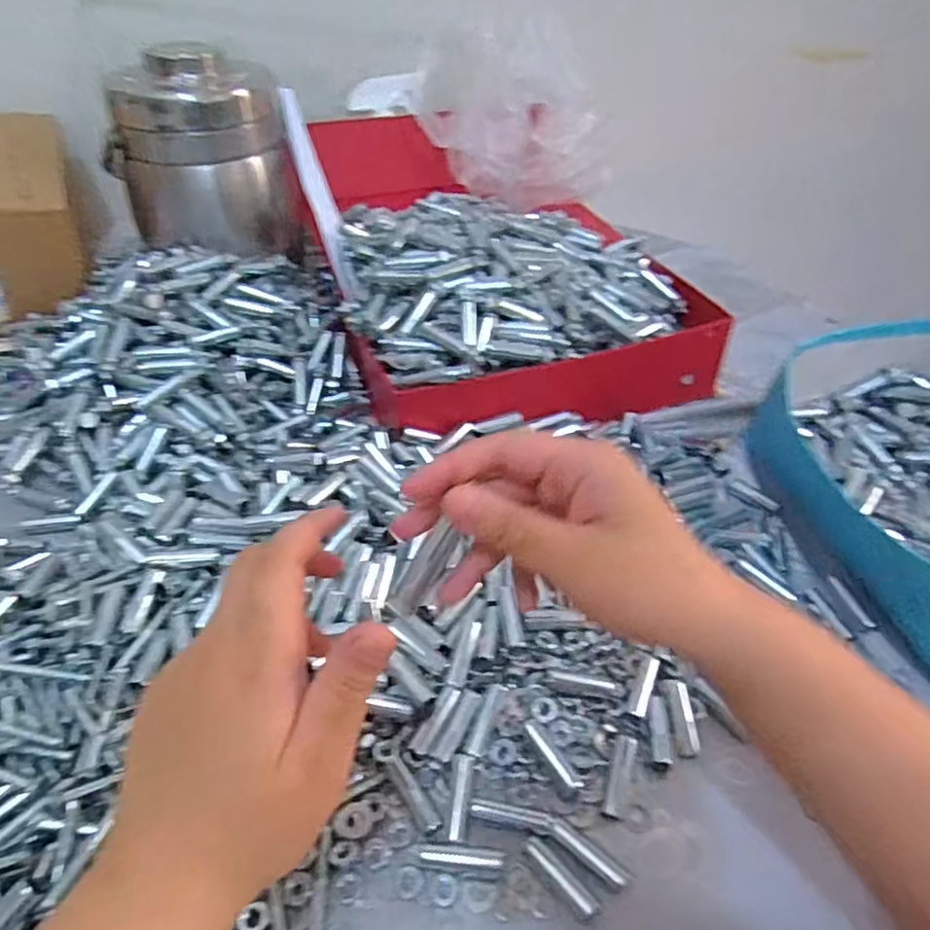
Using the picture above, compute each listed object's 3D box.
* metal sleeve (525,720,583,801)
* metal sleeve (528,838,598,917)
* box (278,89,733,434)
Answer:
[{"bbox_3d":[0.046,0.151,0.336,0.009,0.012,0.040,-24,62,-24],"label":"metal sleeve"},{"bbox_3d":[0.044,0.190,0.302,0.009,0.006,0.040,-30,51,-29],"label":"metal sleeve"},{"bbox_3d":[0.022,-0.199,0.628,0.305,0.119,0.389,-14,44,-15],"label":"box"}]

